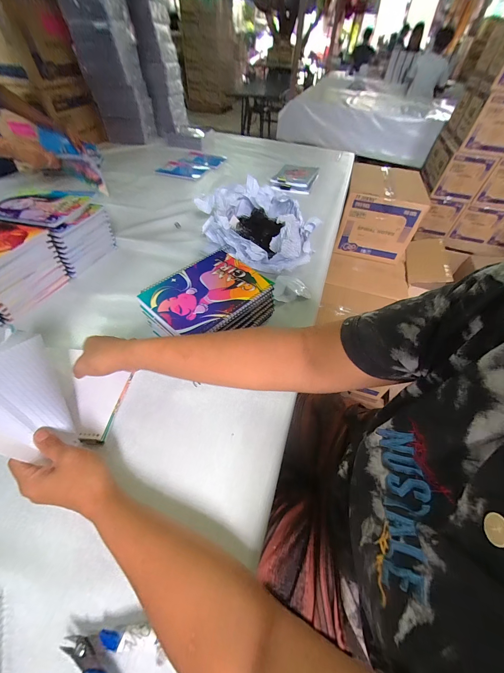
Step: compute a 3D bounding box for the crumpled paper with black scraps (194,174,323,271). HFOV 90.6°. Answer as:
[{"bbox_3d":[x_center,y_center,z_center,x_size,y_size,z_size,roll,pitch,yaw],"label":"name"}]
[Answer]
[{"bbox_3d":[0.006,-0.284,0.664,0.235,0.114,0.321,-27,58,-24],"label":"crumpled paper with black scraps"}]

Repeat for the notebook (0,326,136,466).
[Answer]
[{"bbox_3d":[-0.262,0.075,0.326,0.027,0.172,0.148,-25,41,21],"label":"notebook"}]

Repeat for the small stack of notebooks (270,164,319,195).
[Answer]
[{"bbox_3d":[0.173,-0.645,1.022,0.167,0.034,0.256,17,52,10],"label":"small stack of notebooks"}]

